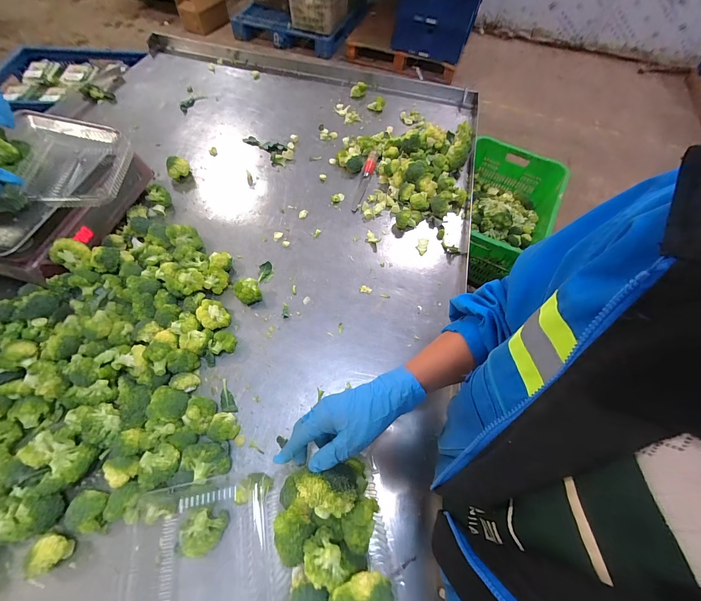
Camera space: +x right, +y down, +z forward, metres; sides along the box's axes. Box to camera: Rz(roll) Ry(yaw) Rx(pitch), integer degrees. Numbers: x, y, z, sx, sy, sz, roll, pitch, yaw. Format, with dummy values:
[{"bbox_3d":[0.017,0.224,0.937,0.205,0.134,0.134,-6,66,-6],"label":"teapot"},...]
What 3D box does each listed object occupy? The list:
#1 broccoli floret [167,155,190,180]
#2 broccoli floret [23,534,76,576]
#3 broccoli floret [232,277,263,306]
[{"bbox_3d":[-0.412,-0.317,0.705,0.052,0.048,0.044,-27,66,-17],"label":"broccoli floret"},{"bbox_3d":[-0.365,0.308,0.365,0.034,0.041,0.035,1,61,-2],"label":"broccoli floret"},{"bbox_3d":[-0.193,-0.019,0.553,0.043,0.043,0.050,-22,64,-15],"label":"broccoli floret"}]

